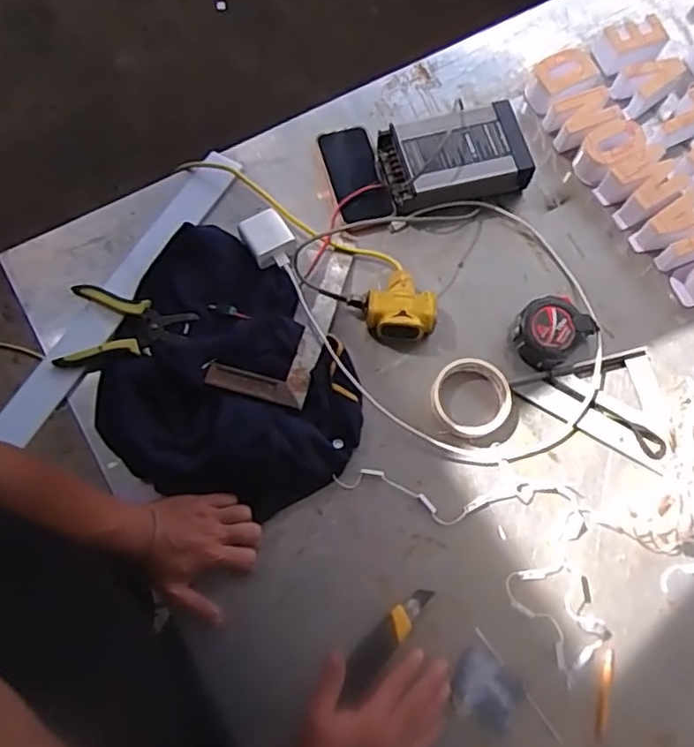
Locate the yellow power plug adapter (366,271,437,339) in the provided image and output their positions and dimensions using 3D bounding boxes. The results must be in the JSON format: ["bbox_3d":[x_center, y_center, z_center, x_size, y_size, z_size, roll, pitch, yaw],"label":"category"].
[{"bbox_3d":[0.065,-0.082,0.754,0.082,0.044,0.084,6,71,-1],"label":"yellow power plug adapter"}]

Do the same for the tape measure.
[{"bbox_3d":[0.242,-0.050,0.753,0.090,0.040,0.080,-39,77,-14],"label":"tape measure"}]

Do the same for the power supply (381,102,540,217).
[{"bbox_3d":[0.140,-0.279,0.817,0.186,0.050,0.117,-12,72,-7],"label":"power supply"}]

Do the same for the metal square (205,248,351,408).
[{"bbox_3d":[-0.066,-0.065,0.736,0.108,0.034,0.220,21,71,5],"label":"metal square"}]

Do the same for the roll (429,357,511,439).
[{"bbox_3d":[0.142,0.027,0.723,0.089,0.022,0.091,1,71,-2],"label":"roll"}]

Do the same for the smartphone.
[{"bbox_3d":[0.009,-0.261,0.821,0.066,0.012,0.147,-16,69,0],"label":"smartphone"}]

